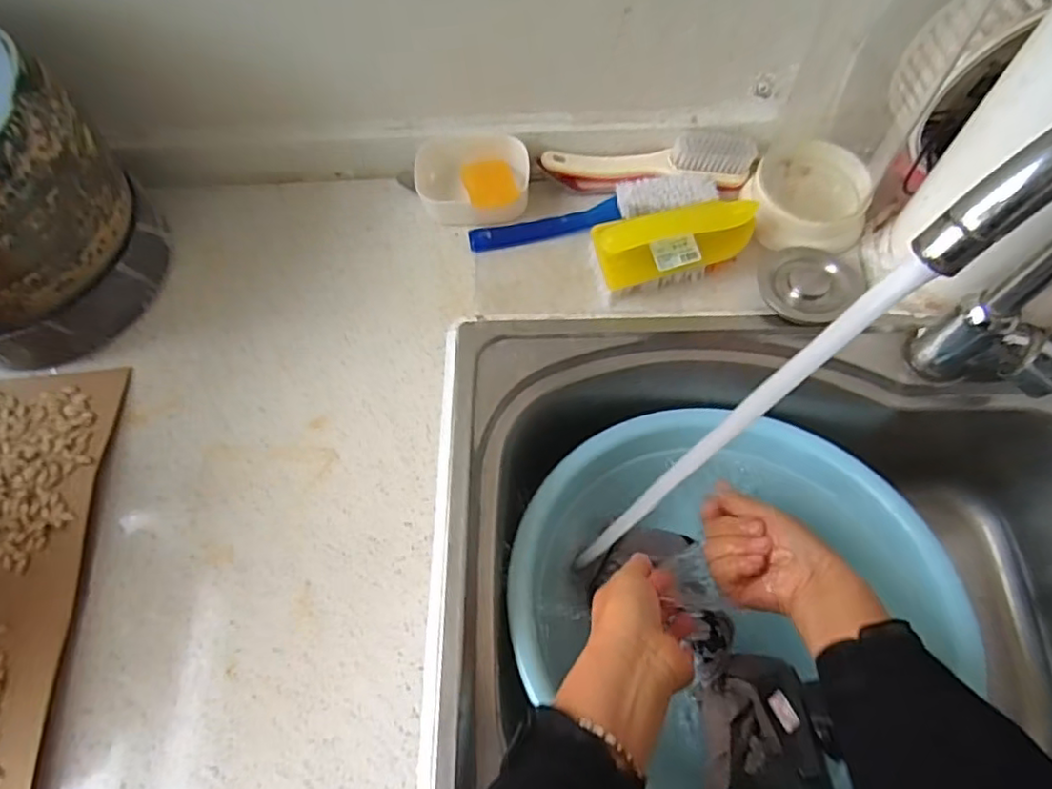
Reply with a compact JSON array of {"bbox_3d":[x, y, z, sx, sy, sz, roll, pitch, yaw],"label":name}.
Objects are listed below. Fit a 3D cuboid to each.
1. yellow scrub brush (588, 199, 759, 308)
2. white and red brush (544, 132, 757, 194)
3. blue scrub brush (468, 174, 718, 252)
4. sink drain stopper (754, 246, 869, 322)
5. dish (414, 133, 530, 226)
[{"bbox_3d":[0.127,-0.129,0.540,0.135,0.056,0.055,-13,66,-3],"label":"yellow scrub brush"},{"bbox_3d":[0.117,-0.218,0.599,0.200,0.043,0.046,-3,65,1],"label":"white and red brush"},{"bbox_3d":[0.062,-0.172,0.584,0.231,0.032,0.041,-10,65,-2],"label":"blue scrub brush"},{"bbox_3d":[0.243,-0.095,0.542,0.079,0.019,0.068,40,73,18],"label":"sink drain stopper"},{"bbox_3d":[-0.051,-0.200,0.594,0.109,0.046,0.089,0,65,3],"label":"dish"}]

